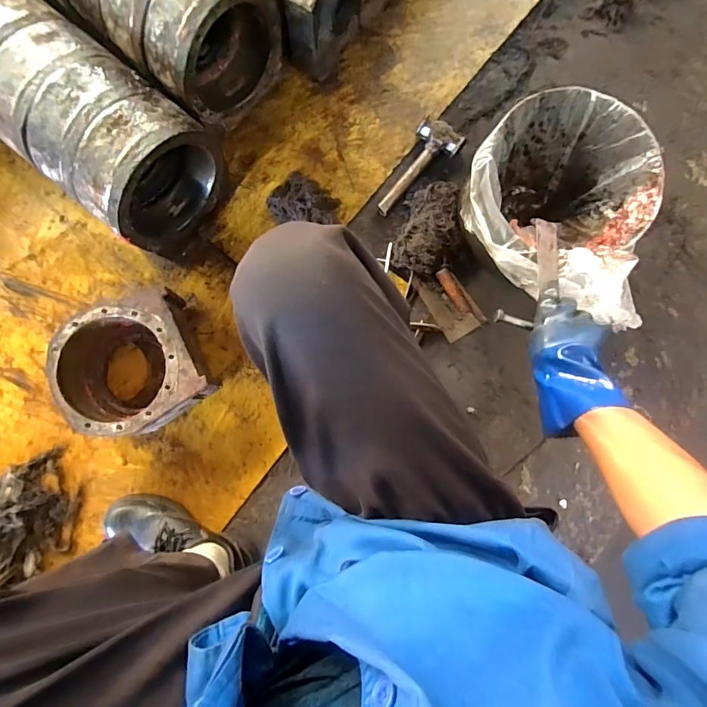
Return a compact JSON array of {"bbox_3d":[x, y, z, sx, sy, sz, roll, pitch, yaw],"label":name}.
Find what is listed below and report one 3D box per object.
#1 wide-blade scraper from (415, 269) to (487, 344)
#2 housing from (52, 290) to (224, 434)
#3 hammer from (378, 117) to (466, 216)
[{"bbox_3d":[0.193,-0.099,0.803,0.079,0.068,0.135,-31,84,-5],"label":"wide-blade scraper"},{"bbox_3d":[-0.383,0.025,0.737,0.222,0.097,0.214,-24,87,-4],"label":"housing"},{"bbox_3d":[0.127,-0.357,0.829,0.093,0.043,0.204,32,85,0],"label":"hammer"}]

